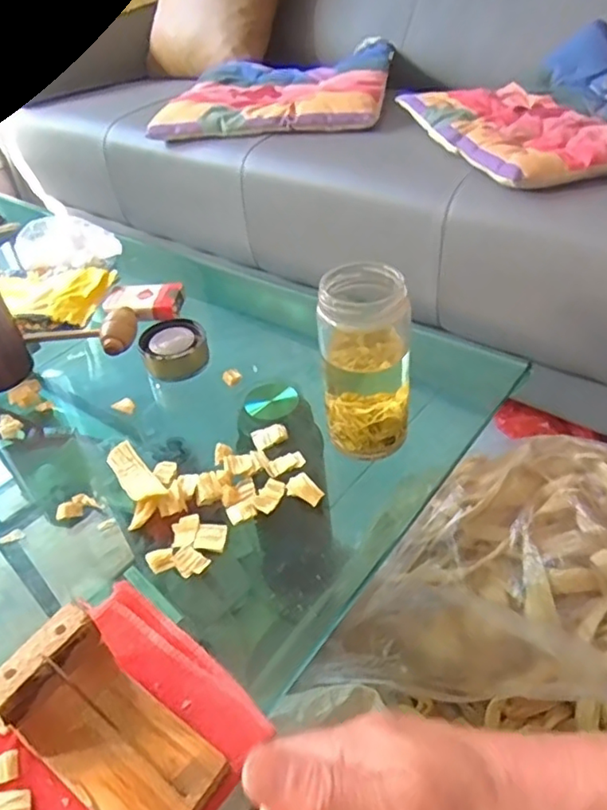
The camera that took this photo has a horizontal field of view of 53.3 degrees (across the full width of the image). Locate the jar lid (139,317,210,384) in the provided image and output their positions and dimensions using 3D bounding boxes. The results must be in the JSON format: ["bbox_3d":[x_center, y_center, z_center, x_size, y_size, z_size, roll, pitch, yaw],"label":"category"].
[{"bbox_3d":[-0.133,-0.058,0.628,0.066,0.037,0.055,-16,43,-11],"label":"jar lid"}]

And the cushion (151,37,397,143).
[{"bbox_3d":[-0.045,-0.640,1.222,0.437,0.059,0.396,6,43,13],"label":"cushion"}]

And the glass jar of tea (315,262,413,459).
[{"bbox_3d":[0.050,-0.036,0.479,0.063,0.142,0.070,-1,42,7],"label":"glass jar of tea"}]

